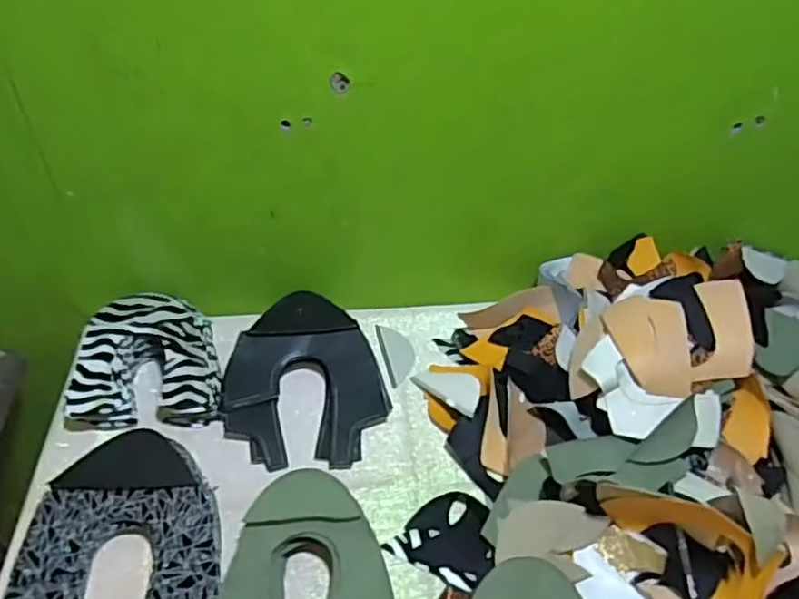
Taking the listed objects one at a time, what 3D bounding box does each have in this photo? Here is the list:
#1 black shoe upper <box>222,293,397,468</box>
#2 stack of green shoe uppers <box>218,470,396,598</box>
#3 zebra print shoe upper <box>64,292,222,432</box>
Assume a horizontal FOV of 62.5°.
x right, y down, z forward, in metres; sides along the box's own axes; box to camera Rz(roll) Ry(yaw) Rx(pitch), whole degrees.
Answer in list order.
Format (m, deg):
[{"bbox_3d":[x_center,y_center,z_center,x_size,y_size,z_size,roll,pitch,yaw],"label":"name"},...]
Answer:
[{"bbox_3d":[-0.117,0.092,0.810,0.195,0.051,0.227,-5,46,-7],"label":"black shoe upper"},{"bbox_3d":[-0.094,0.260,0.655,0.176,0.044,0.170,-2,46,-3],"label":"stack of green shoe uppers"},{"bbox_3d":[-0.308,0.074,0.813,0.173,0.076,0.160,-5,46,-6],"label":"zebra print shoe upper"}]

